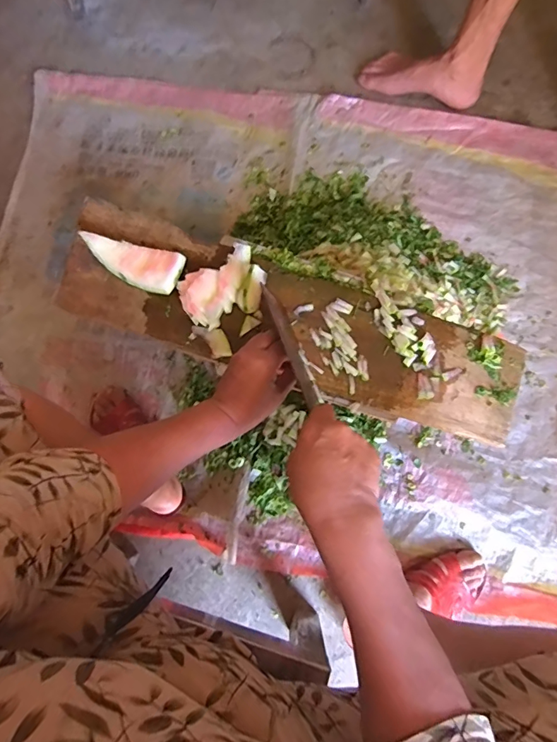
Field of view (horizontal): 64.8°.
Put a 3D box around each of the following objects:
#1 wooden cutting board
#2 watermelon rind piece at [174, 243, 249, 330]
[{"bbox_3d":[0.007,-0.065,0.577,0.613,0.016,0.150,19,78,5],"label":"wooden cutting board"},{"bbox_3d":[-0.078,-0.118,0.570,0.066,0.025,0.121,36,80,9],"label":"watermelon rind piece"}]

